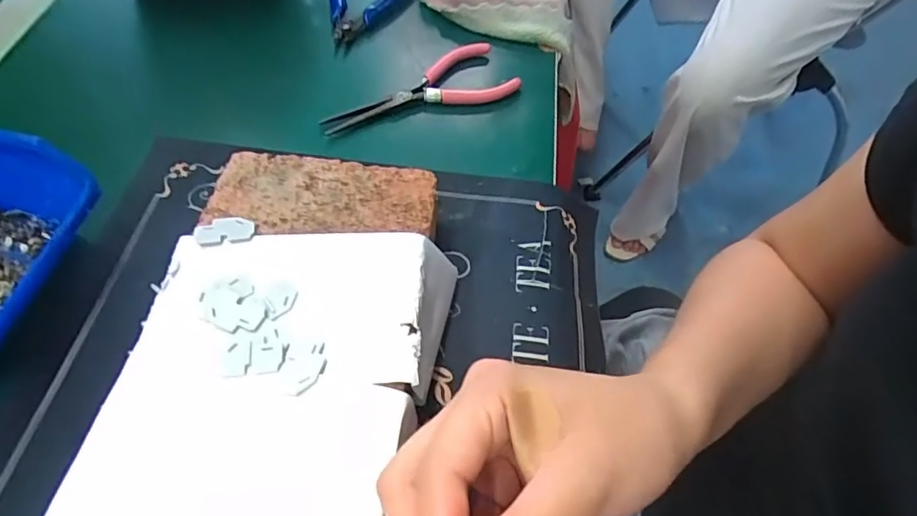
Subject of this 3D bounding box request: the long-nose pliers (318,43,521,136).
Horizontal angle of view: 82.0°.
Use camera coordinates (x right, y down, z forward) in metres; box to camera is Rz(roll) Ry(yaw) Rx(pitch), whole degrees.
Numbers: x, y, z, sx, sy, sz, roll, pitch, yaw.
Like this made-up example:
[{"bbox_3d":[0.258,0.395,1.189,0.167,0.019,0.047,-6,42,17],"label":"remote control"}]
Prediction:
[{"bbox_3d":[-0.027,-0.116,0.379,0.145,0.015,0.057,-26,62,-17],"label":"long-nose pliers"}]

